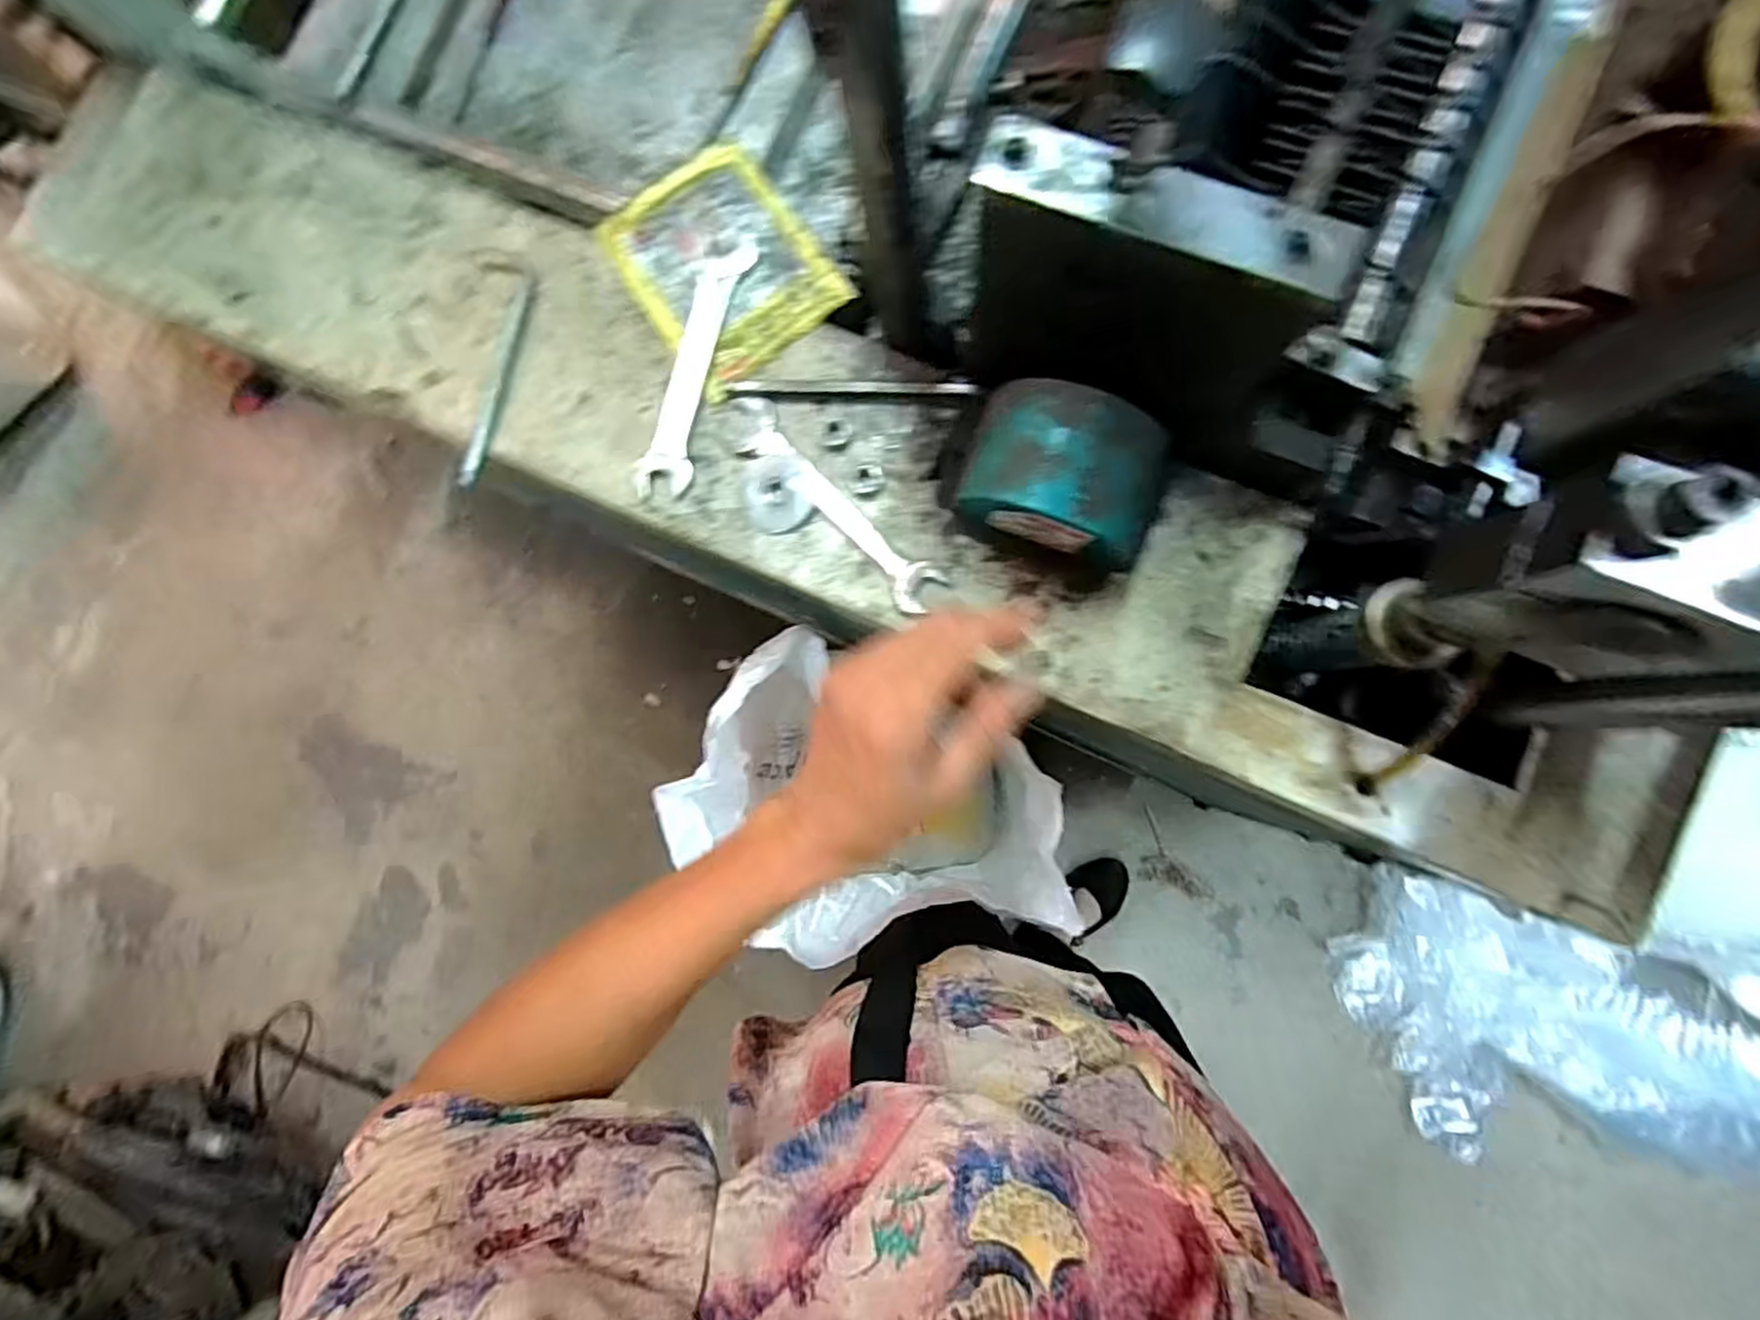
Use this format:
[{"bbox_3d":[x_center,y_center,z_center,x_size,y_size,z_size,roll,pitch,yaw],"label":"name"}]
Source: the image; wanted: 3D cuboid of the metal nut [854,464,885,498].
[{"bbox_3d":[-0.007,-0.111,0.458,0.019,0.006,0.020,0,85,5],"label":"metal nut"}]

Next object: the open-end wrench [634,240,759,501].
[{"bbox_3d":[-0.117,-0.185,0.472,0.033,0.010,0.169,15,86,6],"label":"open-end wrench"}]

